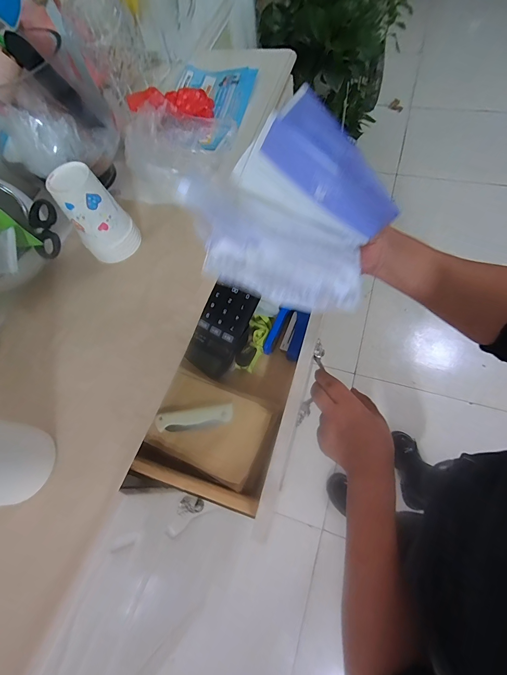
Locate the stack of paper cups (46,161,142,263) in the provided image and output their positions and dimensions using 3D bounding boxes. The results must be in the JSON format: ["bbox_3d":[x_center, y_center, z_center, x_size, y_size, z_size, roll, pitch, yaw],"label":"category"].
[{"bbox_3d":[-0.196,-0.154,0.398,0.068,0.102,0.065,-35,67,-6],"label":"stack of paper cups"}]

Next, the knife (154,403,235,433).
[{"bbox_3d":[-0.077,0.107,0.414,0.101,0.011,0.028,-9,65,5],"label":"knife"}]

